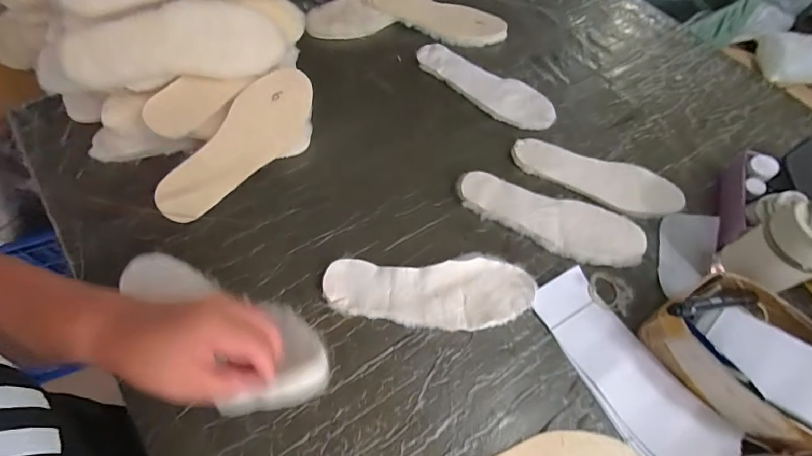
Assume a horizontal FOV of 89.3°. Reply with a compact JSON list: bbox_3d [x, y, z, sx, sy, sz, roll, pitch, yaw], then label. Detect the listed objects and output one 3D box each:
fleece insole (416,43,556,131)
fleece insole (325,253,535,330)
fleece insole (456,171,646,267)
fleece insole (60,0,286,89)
[{"bbox_3d":[0.140,-0.259,0.755,0.273,0.013,0.090,32,72,12],"label":"fleece insole"},{"bbox_3d":[0.032,0.080,0.536,0.267,0.016,0.095,3,58,-2],"label":"fleece insole"},{"bbox_3d":[0.214,-0.016,0.613,0.277,0.012,0.101,17,59,6],"label":"fleece insole"},{"bbox_3d":[-0.298,-0.243,0.540,0.257,0.093,0.024,-9,21,-13],"label":"fleece insole"}]

